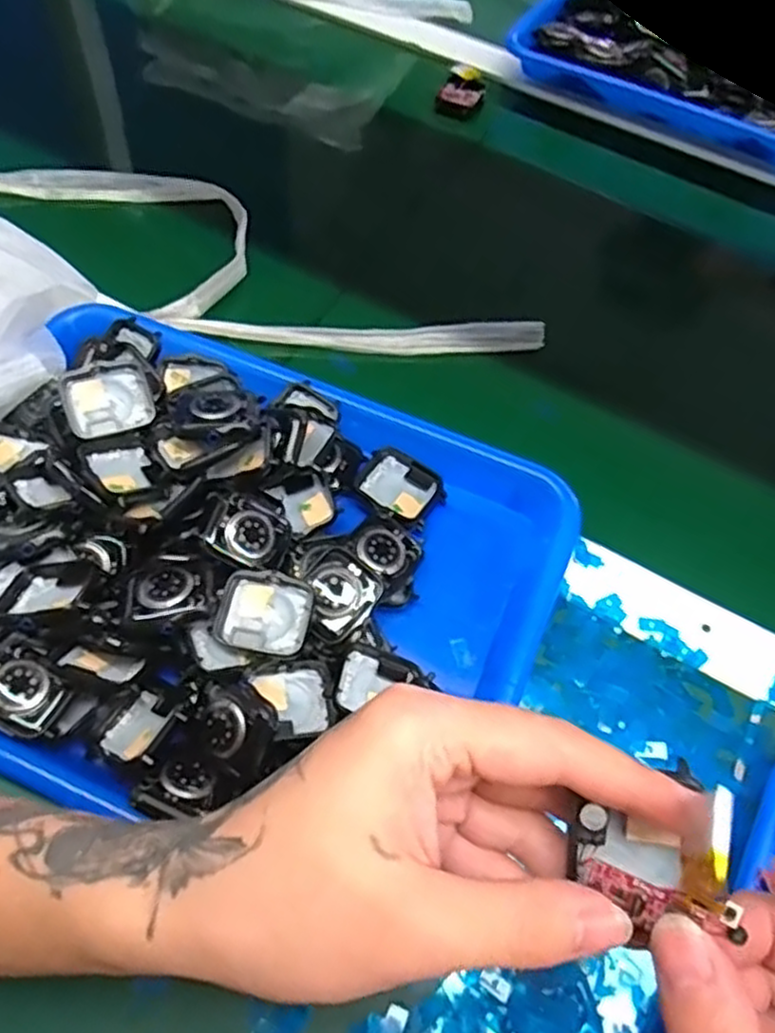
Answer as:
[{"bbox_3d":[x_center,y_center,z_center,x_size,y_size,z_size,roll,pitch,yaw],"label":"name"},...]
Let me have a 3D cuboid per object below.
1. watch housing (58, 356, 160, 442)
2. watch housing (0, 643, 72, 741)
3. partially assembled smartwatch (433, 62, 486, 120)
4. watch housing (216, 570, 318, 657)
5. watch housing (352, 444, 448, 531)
[{"bbox_3d":[-0.147,-0.062,0.382,0.046,0.011,0.038,-23,93,-21],"label":"watch housing"},{"bbox_3d":[-0.167,0.078,0.326,0.043,0.008,0.032,26,62,11],"label":"watch housing"},{"bbox_3d":[0.066,-0.377,0.633,0.039,0.022,0.064,12,61,4],"label":"partially assembled smartwatch"},{"bbox_3d":[-0.057,0.046,0.341,0.043,0.014,0.035,10,60,3],"label":"watch housing"},{"bbox_3d":[0.005,-0.015,0.410,0.047,0.014,0.038,35,65,16],"label":"watch housing"}]

